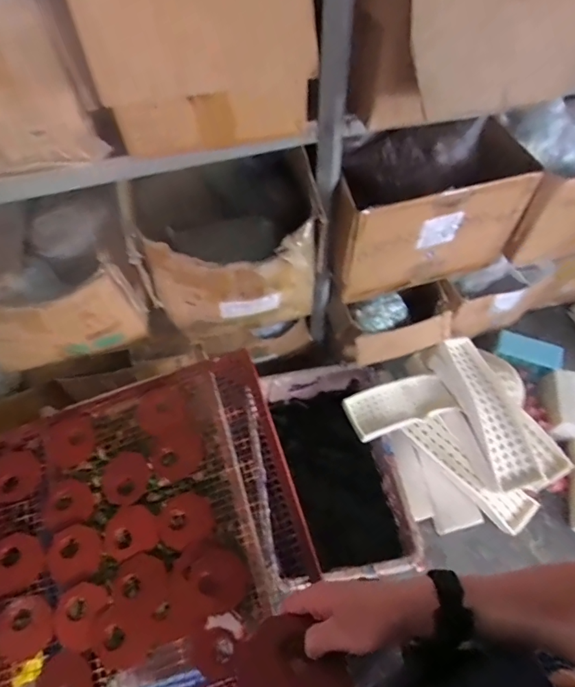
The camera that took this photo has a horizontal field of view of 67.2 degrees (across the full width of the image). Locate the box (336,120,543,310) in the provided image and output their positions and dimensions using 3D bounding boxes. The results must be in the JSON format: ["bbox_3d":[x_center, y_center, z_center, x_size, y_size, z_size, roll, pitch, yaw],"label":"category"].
[{"bbox_3d":[0.340,-0.352,1.138,0.475,0.322,0.277,-11,59,-5],"label":"box"}]

